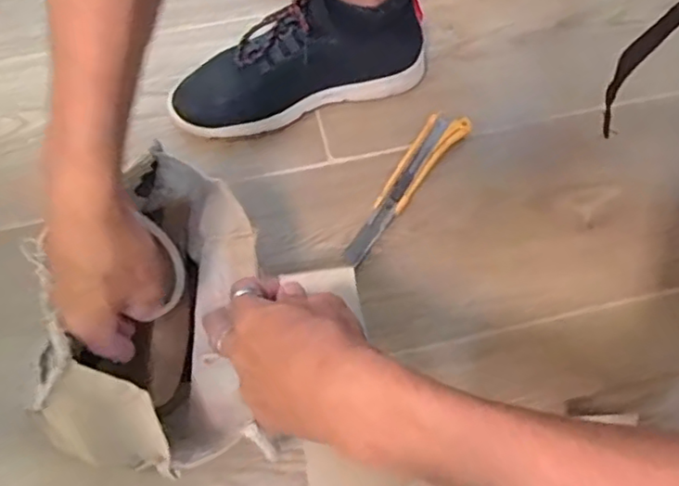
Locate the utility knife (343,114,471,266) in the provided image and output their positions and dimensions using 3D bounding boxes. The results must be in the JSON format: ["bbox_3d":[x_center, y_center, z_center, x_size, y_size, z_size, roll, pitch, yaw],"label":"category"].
[{"bbox_3d":[0.061,-0.059,0.606,0.035,0.014,0.188,37,72,13],"label":"utility knife"}]

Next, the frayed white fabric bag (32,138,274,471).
[{"bbox_3d":[-0.134,0.053,0.476,0.142,0.153,0.222,-4,68,-2],"label":"frayed white fabric bag"}]

